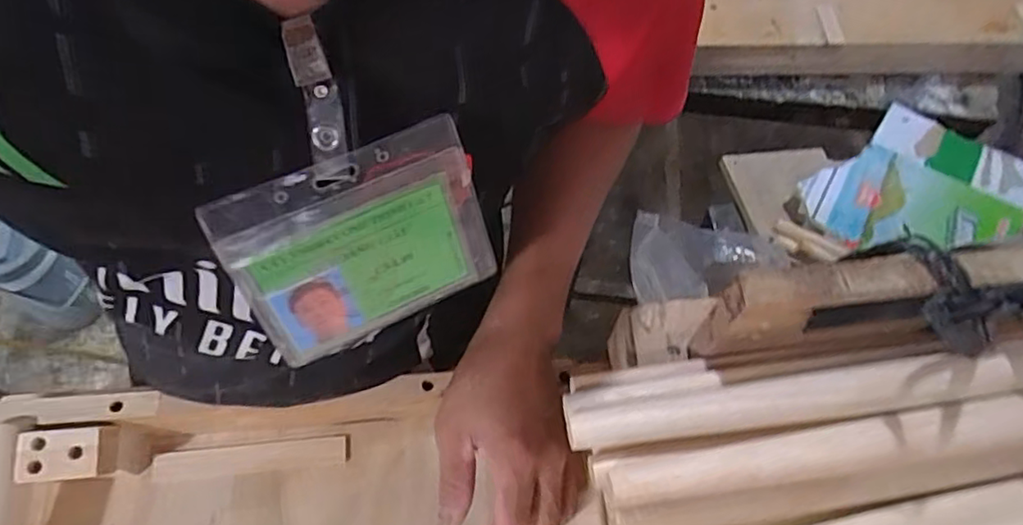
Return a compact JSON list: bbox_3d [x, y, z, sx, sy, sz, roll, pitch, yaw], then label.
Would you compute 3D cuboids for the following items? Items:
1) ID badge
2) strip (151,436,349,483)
[{"bbox_3d":[-0.060,-0.006,0.260,0.101,0.085,0.005,-25,39,-12],"label":"ID badge"},{"bbox_3d":[-0.217,0.164,0.525,0.156,0.004,0.023,-4,60,-6],"label":"strip"}]

